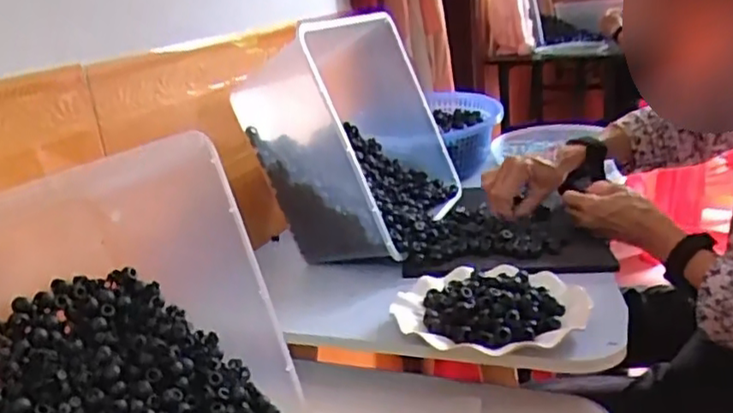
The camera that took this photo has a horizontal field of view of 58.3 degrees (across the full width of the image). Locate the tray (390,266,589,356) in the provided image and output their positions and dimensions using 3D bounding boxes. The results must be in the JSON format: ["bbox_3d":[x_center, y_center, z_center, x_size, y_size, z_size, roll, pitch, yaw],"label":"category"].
[{"bbox_3d":[0.122,0.094,0.654,0.182,0.030,0.167,-1,20,12],"label":"tray"}]

